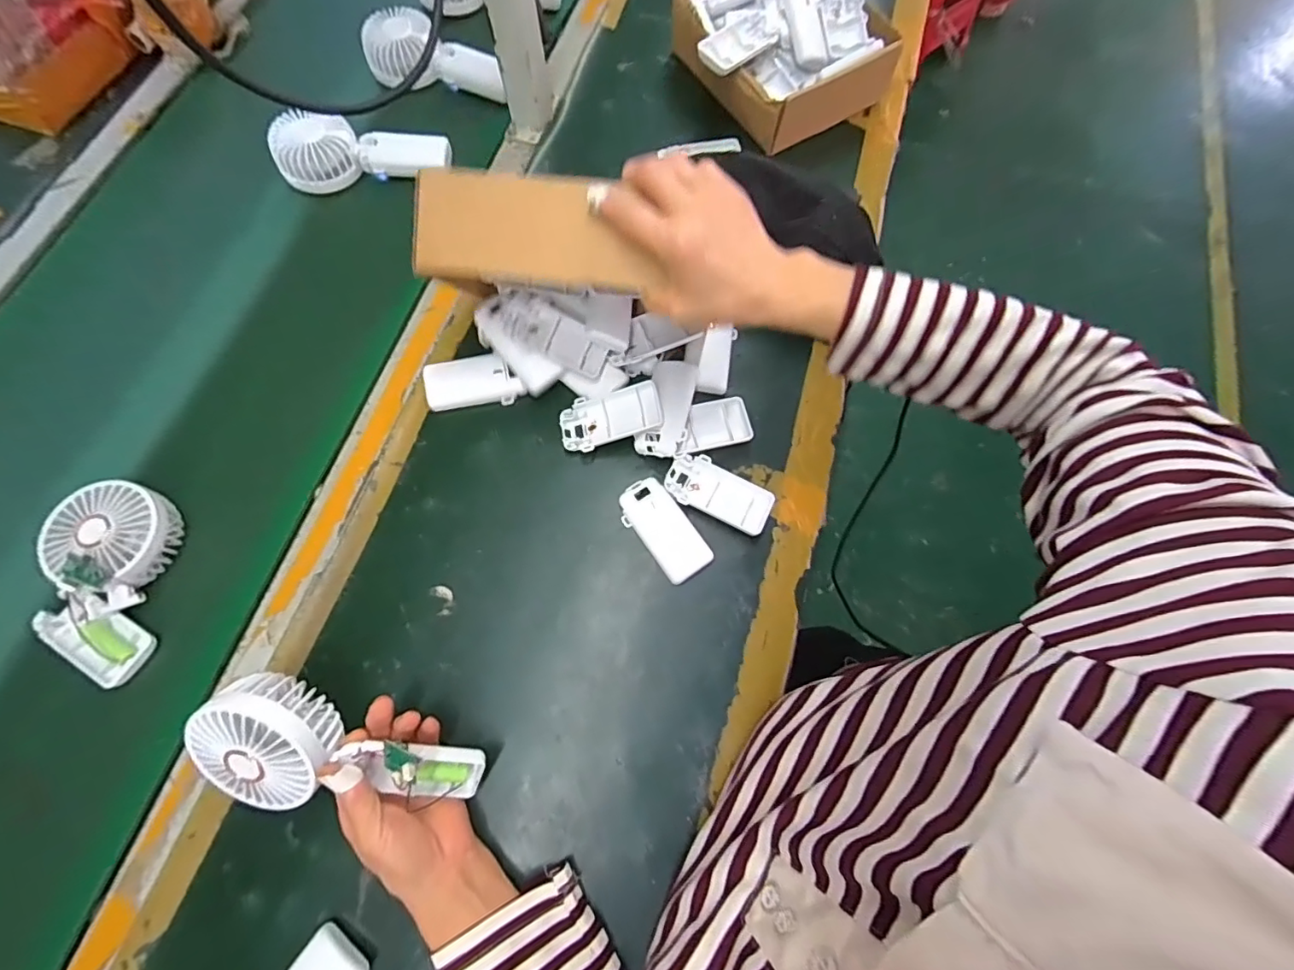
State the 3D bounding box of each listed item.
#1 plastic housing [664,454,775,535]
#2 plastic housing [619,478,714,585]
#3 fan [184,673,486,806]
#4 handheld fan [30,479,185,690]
[{"bbox_3d":[0.063,0.007,0.494,0.094,0.020,0.047,27,72,10],"label":"plastic housing"},{"bbox_3d":[0.015,0.038,0.482,0.045,0.018,0.092,-37,74,-13],"label":"plastic housing"},{"bbox_3d":[-0.198,0.179,0.358,0.181,0.068,0.076,21,69,-15],"label":"fan"},{"bbox_3d":[-0.440,0.077,0.446,0.087,0.059,0.149,1,69,0],"label":"handheld fan"}]

